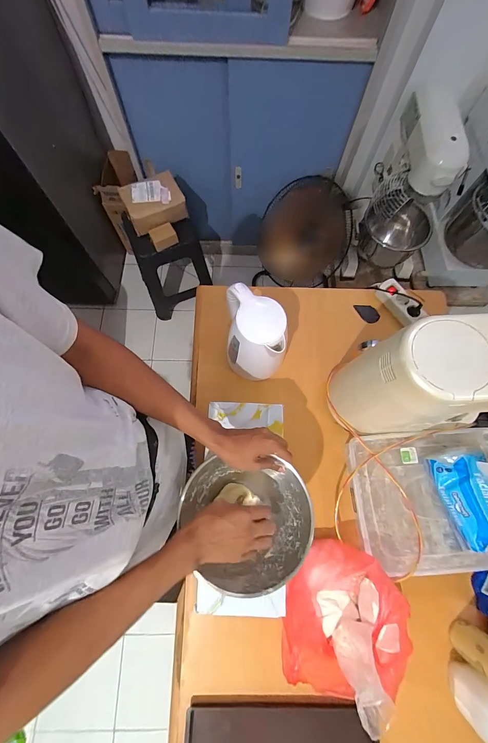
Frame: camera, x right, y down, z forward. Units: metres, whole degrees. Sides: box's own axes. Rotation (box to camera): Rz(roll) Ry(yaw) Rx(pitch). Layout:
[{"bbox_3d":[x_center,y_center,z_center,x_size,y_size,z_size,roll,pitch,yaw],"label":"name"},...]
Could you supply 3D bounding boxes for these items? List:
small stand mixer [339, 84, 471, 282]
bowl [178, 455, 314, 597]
[{"bbox_3d":[0.734,-0.801,1.337,0.331,0.606,0.420,9,73,2],"label":"small stand mixer"},{"bbox_3d":[0.009,0.255,0.515,0.192,0.080,0.205,0,73,-1],"label":"bowl"}]

